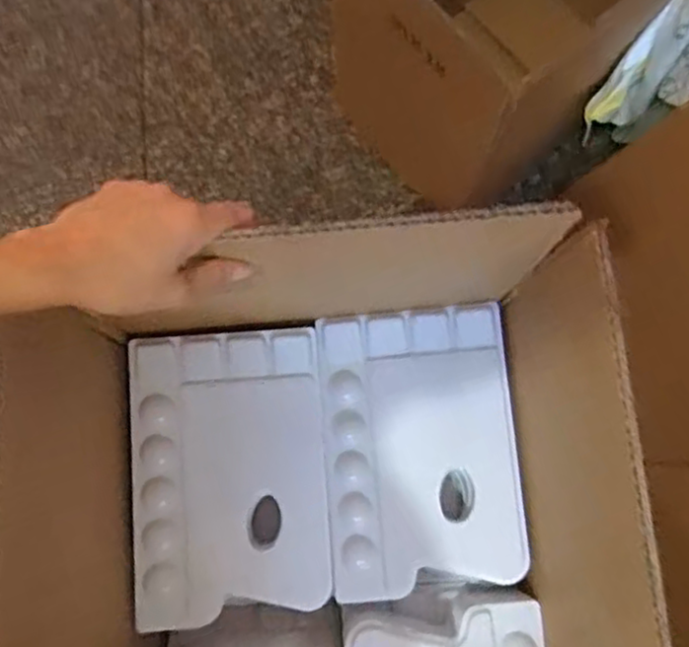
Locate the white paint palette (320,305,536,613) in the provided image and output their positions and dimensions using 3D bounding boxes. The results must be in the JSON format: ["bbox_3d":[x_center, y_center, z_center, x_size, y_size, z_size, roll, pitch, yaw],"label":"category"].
[{"bbox_3d":[0.062,0.104,0.598,0.157,0.025,0.230,-5,77,-1],"label":"white paint palette"}]

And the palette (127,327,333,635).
[{"bbox_3d":[-0.098,0.125,0.592,0.162,0.021,0.233,-4,77,0],"label":"palette"}]

